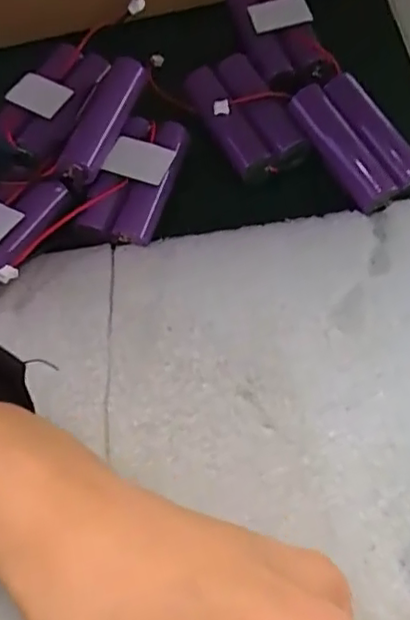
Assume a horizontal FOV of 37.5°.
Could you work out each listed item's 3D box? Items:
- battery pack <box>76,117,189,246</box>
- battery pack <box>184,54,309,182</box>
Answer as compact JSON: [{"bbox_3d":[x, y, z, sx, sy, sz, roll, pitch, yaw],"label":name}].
[{"bbox_3d":[-0.033,-0.063,0.285,0.033,0.014,0.065,13,65,12],"label":"battery pack"},{"bbox_3d":[0.018,-0.097,0.296,0.036,0.018,0.071,-25,64,-7],"label":"battery pack"}]

